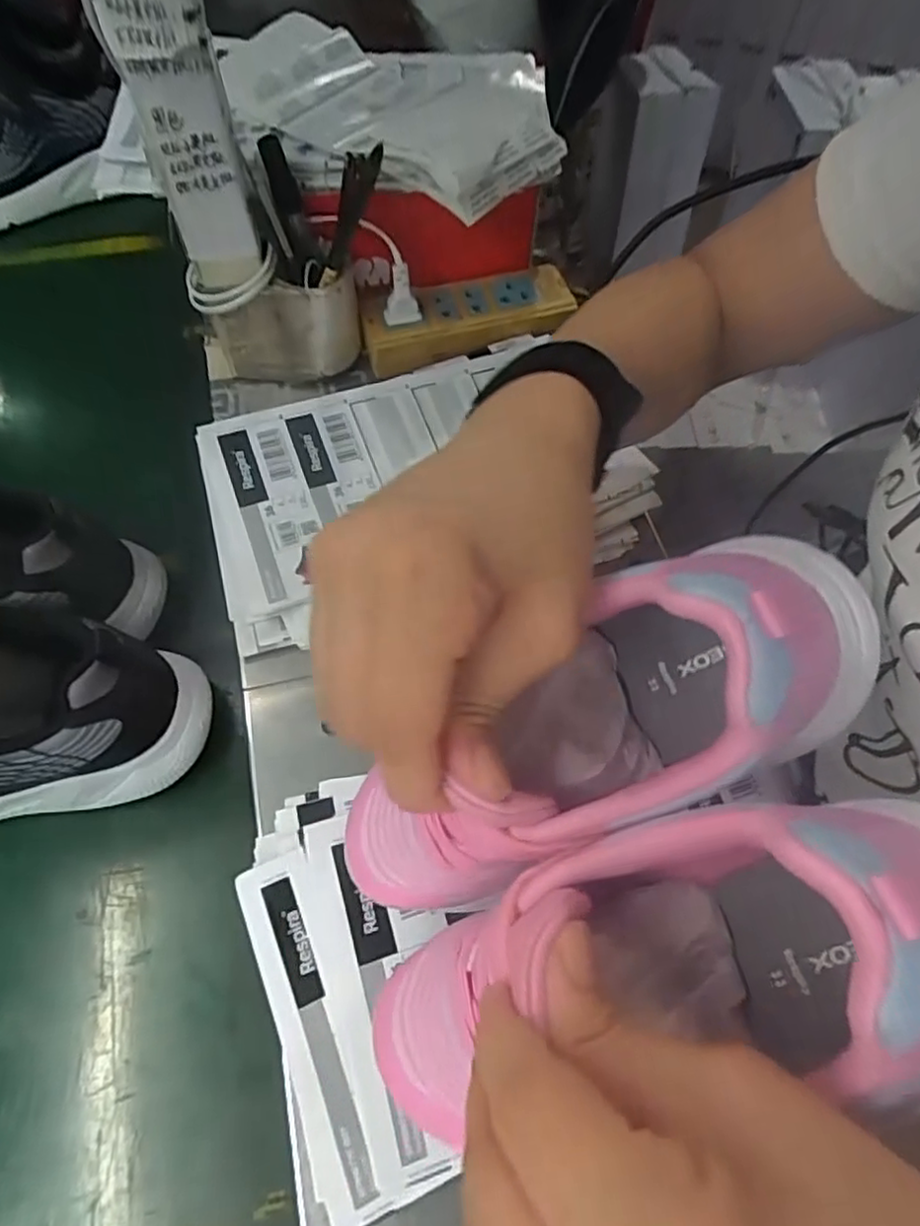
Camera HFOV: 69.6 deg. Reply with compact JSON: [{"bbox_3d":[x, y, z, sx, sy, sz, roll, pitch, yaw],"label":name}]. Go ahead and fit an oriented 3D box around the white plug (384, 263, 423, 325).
[{"bbox_3d":[-0.040,-0.217,0.454,0.025,0.042,0.015,-6,62,-5],"label":"white plug"}]

